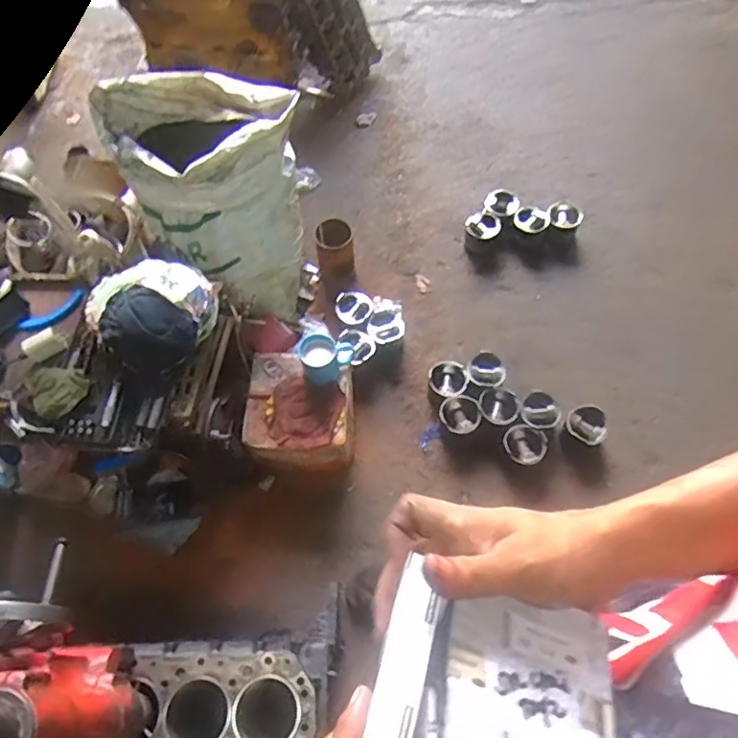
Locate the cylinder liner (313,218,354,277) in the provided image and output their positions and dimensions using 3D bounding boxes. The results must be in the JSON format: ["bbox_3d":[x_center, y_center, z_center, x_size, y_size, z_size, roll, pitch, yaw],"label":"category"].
[{"bbox_3d":[-0.090,-0.313,1.573,0.100,0.163,0.086,-10,63,0],"label":"cylinder liner"}]

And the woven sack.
[{"bbox_3d":[-0.368,-0.423,1.413,0.388,0.475,0.345,11,64,10],"label":"woven sack"}]

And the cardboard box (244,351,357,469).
[{"bbox_3d":[-0.149,0.105,1.329,0.233,0.173,0.225,4,63,7],"label":"cardboard box"}]

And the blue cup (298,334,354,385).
[{"bbox_3d":[-0.089,-0.017,1.267,0.112,0.095,0.087,-11,63,-1],"label":"blue cup"}]

